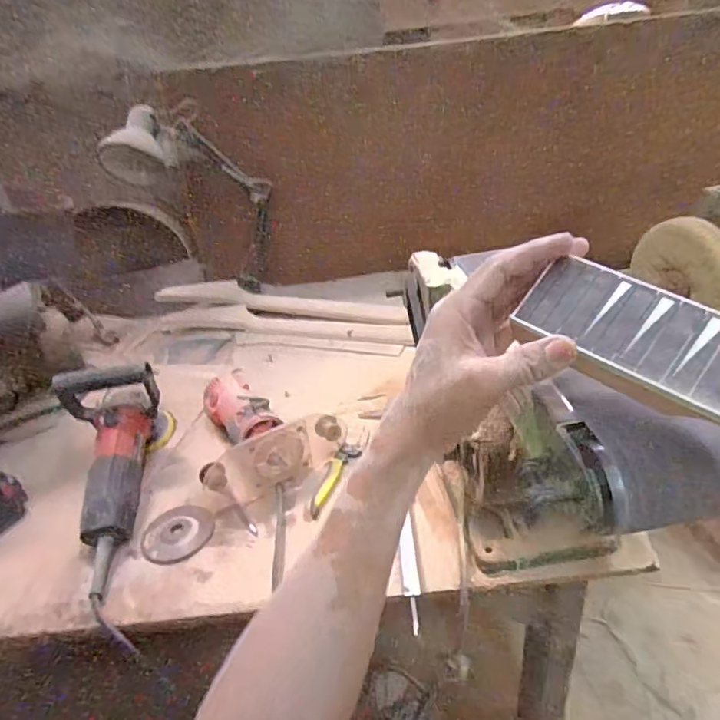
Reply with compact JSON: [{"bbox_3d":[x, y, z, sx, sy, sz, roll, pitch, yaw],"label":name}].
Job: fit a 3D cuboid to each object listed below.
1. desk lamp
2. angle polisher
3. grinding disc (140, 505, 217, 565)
[{"bbox_3d":[-0.333,-0.359,1.145,0.201,0.410,0.121,-47,37,4],"label":"desk lamp"},{"bbox_3d":[-0.321,0.168,0.691,0.122,0.162,0.374,-11,50,-7],"label":"angle polisher"},{"bbox_3d":[-0.232,0.218,0.662,0.076,0.010,0.085,5,34,19],"label":"grinding disc"}]

